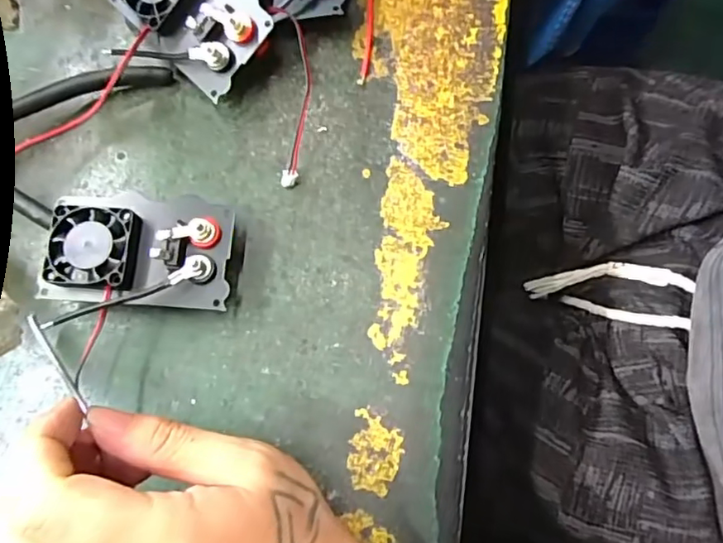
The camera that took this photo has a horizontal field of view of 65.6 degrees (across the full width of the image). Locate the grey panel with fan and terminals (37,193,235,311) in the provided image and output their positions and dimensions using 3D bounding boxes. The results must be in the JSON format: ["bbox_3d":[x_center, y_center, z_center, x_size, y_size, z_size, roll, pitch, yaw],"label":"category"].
[{"bbox_3d":[-0.111,-0.010,0.289,0.088,0.031,0.056,3,77,2],"label":"grey panel with fan and terminals"}]

